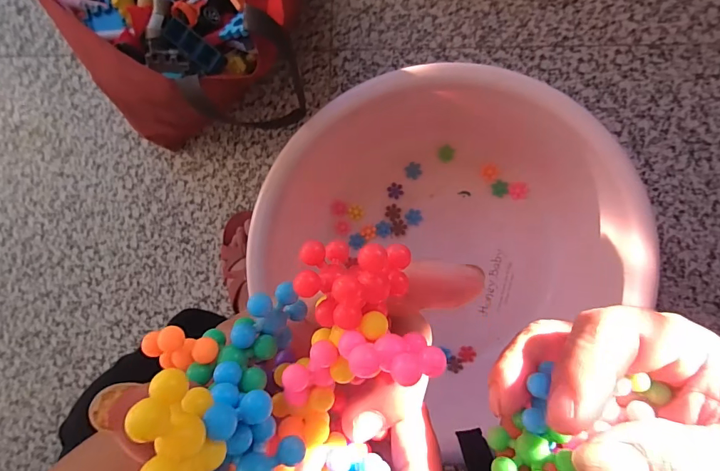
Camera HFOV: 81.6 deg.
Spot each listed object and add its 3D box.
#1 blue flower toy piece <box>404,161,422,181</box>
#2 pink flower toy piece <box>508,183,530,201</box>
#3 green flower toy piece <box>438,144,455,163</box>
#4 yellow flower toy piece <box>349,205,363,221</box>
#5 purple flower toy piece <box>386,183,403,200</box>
[{"bbox_3d":[0.086,-0.104,0.673,0.025,0.006,0.027,44,99,2],"label":"blue flower toy piece"},{"bbox_3d":[0.245,-0.069,0.643,0.028,0.006,0.028,8,108,25],"label":"pink flower toy piece"},{"bbox_3d":[0.136,-0.129,0.660,0.024,0.007,0.025,1,95,7],"label":"green flower toy piece"},{"bbox_3d":[-0.007,-0.037,0.683,0.024,0.004,0.025,1,95,7],"label":"yellow flower toy piece"},{"bbox_3d":[0.057,-0.072,0.675,0.026,0.004,0.025,-43,89,9],"label":"purple flower toy piece"}]

